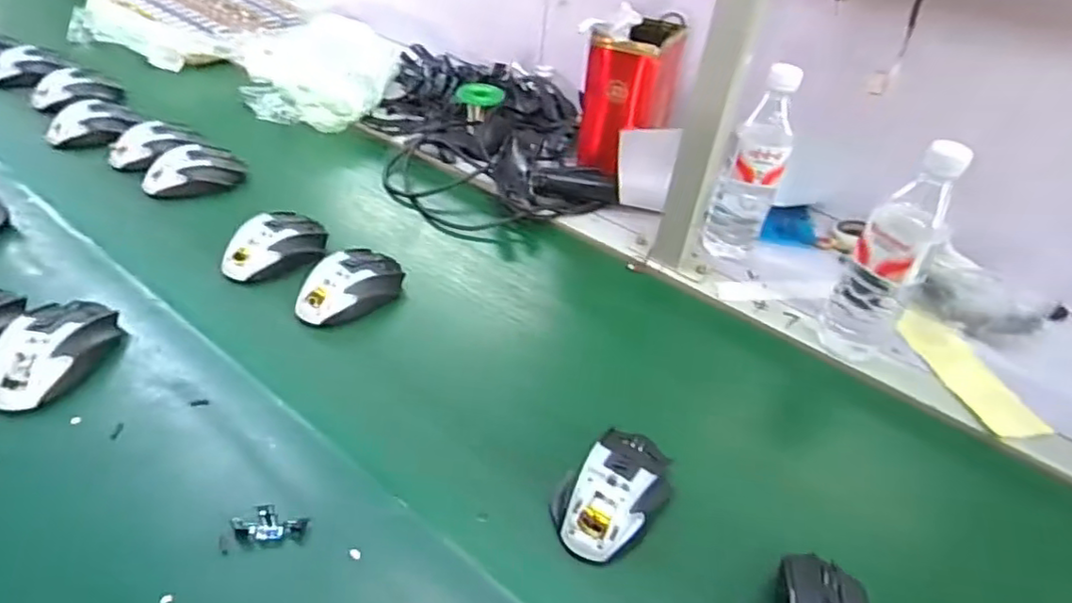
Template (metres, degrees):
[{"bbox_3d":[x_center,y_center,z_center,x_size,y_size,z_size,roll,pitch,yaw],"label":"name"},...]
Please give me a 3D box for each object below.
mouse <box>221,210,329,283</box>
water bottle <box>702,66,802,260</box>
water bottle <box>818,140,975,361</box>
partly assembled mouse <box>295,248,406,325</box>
[{"bbox_3d":[-0.284,-0.063,0.690,0.073,0.036,0.113,23,43,18],"label":"mouse"},{"bbox_3d":[0.249,-0.149,0.716,0.063,0.227,0.051,18,42,13],"label":"water bottle"},{"bbox_3d":[0.336,-0.032,0.603,0.067,0.238,0.059,29,45,24],"label":"water bottle"},{"bbox_3d":[-0.194,-0.016,0.656,0.074,0.046,0.112,25,43,20],"label":"partly assembled mouse"}]

